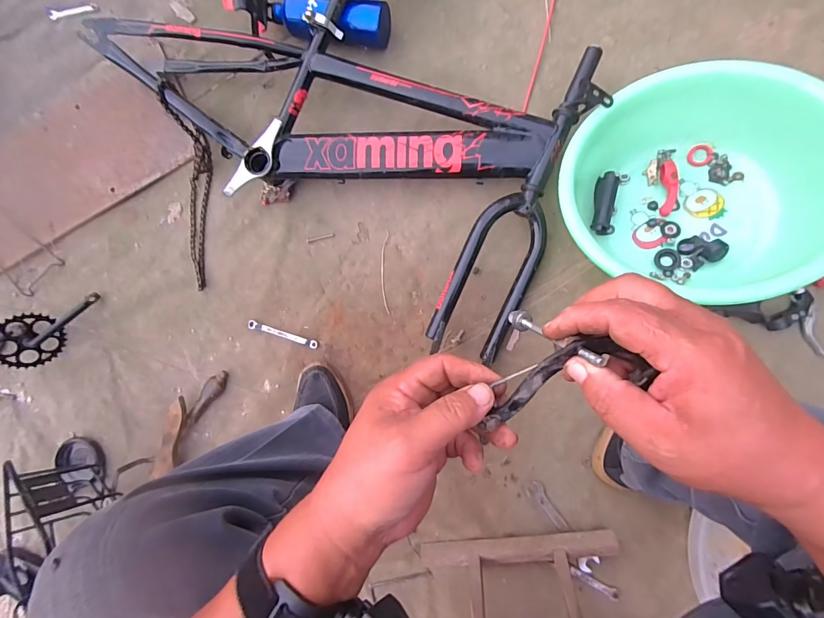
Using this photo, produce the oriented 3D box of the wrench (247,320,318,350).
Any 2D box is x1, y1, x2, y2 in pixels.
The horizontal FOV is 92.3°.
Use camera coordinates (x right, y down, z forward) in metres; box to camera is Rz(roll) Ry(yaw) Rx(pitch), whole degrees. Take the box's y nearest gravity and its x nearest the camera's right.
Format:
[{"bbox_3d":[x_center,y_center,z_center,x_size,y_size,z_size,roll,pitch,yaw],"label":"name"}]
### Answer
[{"bbox_3d":[-0.242,0.048,0.741,0.137,0.010,0.015,17,89,9],"label":"wrench"}]

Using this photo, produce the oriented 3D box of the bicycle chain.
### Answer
[{"bbox_3d":[-0.415,-0.210,0.726,0.044,0.104,0.344,3,101,8],"label":"bicycle chain"}]

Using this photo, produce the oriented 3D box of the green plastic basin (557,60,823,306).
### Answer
[{"bbox_3d":[0.411,-0.168,0.579,0.330,0.133,0.351,-45,65,3],"label":"green plastic basin"}]

